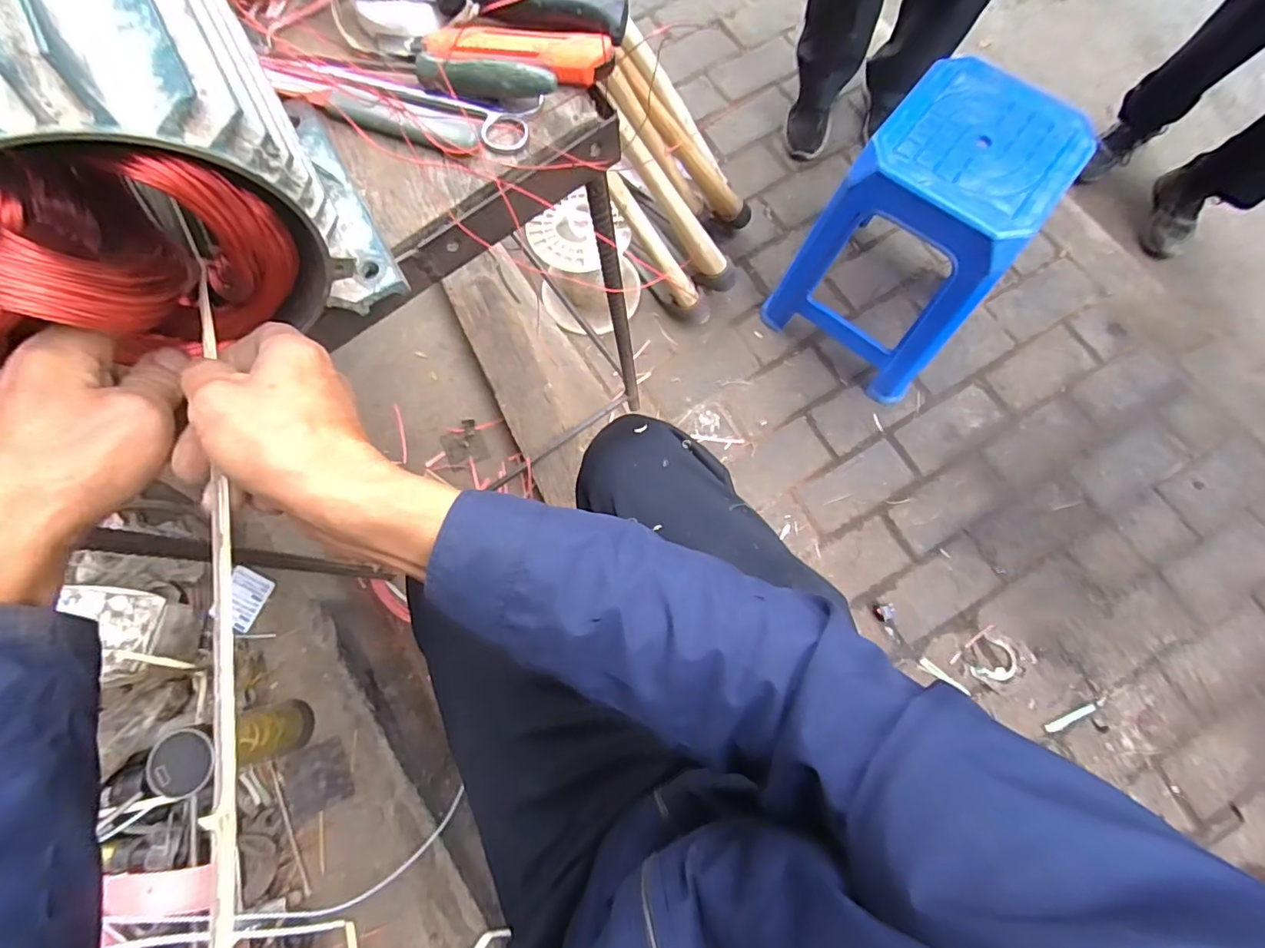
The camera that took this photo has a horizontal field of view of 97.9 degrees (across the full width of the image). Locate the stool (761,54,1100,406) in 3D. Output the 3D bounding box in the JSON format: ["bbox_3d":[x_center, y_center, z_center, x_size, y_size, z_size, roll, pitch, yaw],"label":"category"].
[{"bbox_3d":[0.521,-0.420,1.030,0.315,0.448,0.351,41,81,9],"label":"stool"}]

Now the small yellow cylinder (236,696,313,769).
[{"bbox_3d":[-0.445,0.319,0.683,0.071,0.074,0.063,-12,78,-2],"label":"small yellow cylinder"}]

